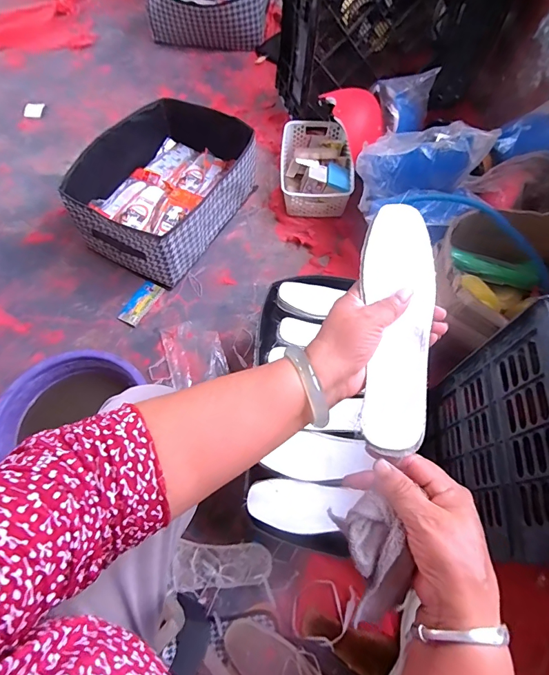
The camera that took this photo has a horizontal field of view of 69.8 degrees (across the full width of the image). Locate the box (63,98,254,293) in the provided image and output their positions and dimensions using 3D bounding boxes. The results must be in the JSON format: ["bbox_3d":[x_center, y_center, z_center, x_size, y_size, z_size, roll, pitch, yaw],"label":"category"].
[{"bbox_3d":[-0.266,-0.387,1.016,0.324,0.189,0.453,25,66,10],"label":"box"}]

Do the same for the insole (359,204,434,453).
[{"bbox_3d":[0.110,-0.010,0.349,0.066,0.016,0.216,3,82,2],"label":"insole"}]

